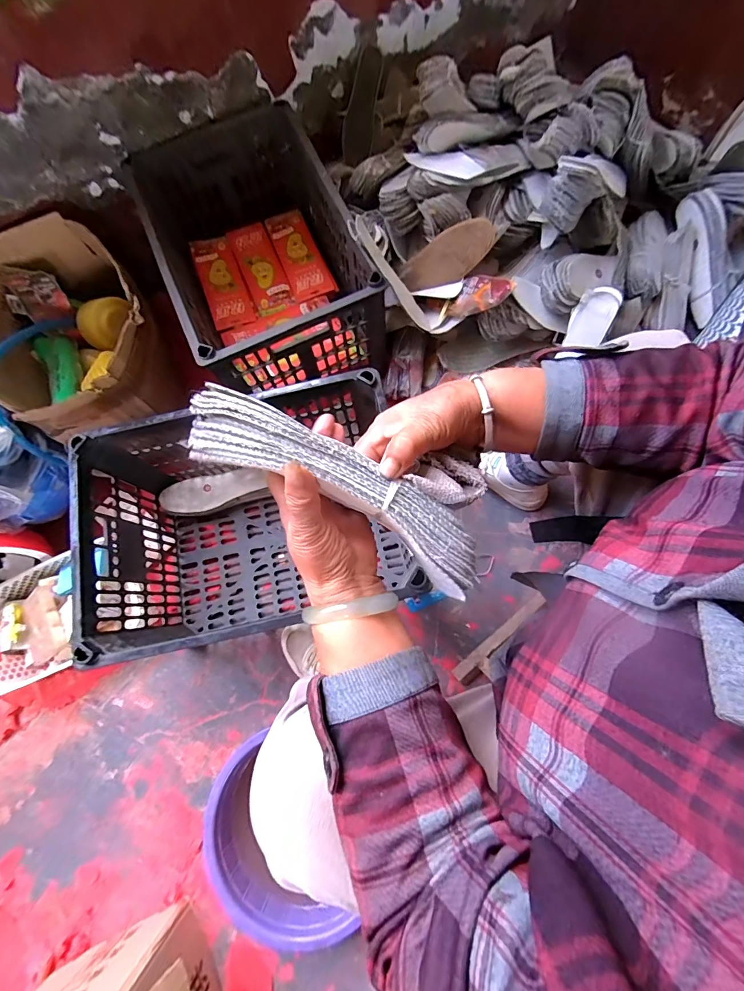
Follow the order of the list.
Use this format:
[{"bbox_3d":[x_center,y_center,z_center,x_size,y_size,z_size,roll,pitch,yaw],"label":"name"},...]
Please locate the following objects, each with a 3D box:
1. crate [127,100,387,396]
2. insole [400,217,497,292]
[{"bbox_3d":[-0.231,-0.489,0.800,0.338,0.229,0.534,-25,76,-3],"label":"crate"},{"bbox_3d":[0.137,-0.436,0.718,0.171,0.047,0.072,-20,75,27],"label":"insole"}]

